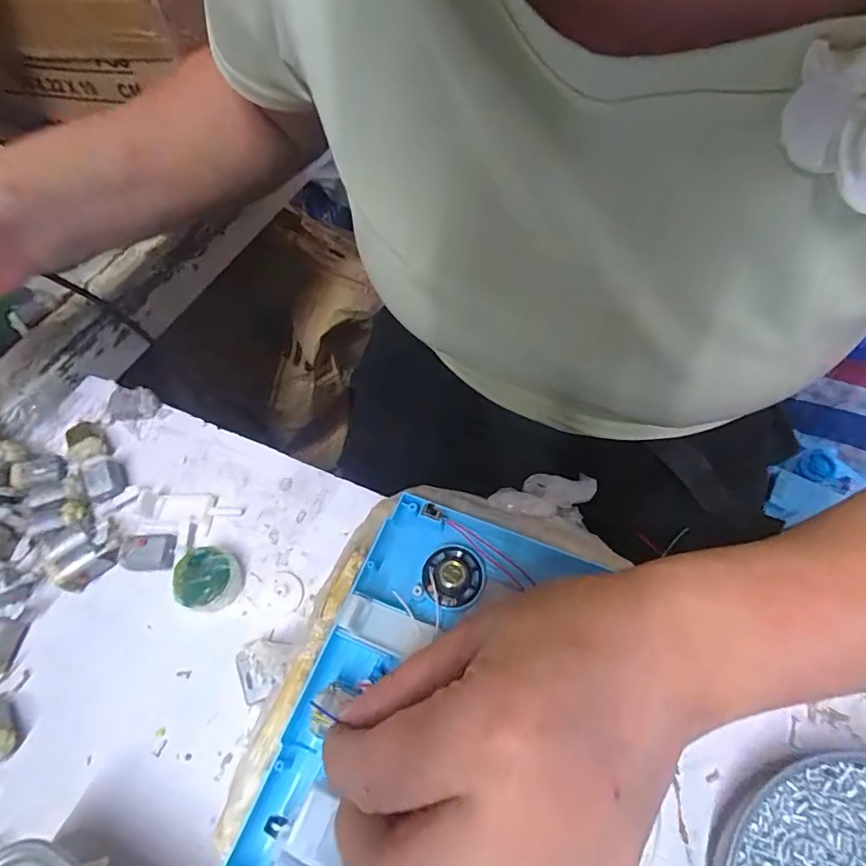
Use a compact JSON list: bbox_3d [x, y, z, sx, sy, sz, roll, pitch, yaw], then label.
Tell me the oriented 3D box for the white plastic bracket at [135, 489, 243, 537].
[{"bbox_3d":[-0.145,0.046,0.293,0.059,0.012,0.025,3,59,4],"label":"white plastic bracket"}]

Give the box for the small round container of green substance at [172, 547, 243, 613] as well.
[{"bbox_3d":[-0.123,0.080,0.269,0.032,0.015,0.031,-1,59,2],"label":"small round container of green substance"}]

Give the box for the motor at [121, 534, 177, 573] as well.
[{"bbox_3d":[-0.159,0.068,0.277,0.025,0.010,0.021,-3,59,1],"label":"motor"}]

